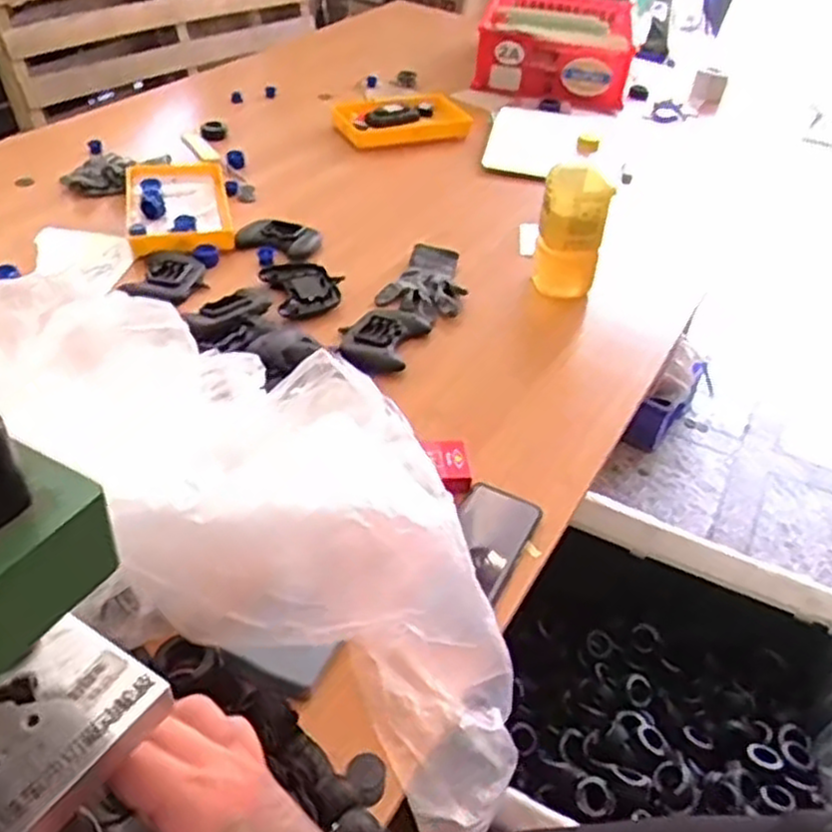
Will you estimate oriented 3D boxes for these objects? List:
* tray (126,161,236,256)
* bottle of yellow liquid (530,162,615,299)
[{"bbox_3d":[-0.366,-0.327,1.210,0.153,0.031,0.263,-9,42,-13],"label":"tray"},{"bbox_3d":[0.207,-0.245,1.054,0.086,0.197,0.059,11,42,9],"label":"bottle of yellow liquid"}]

